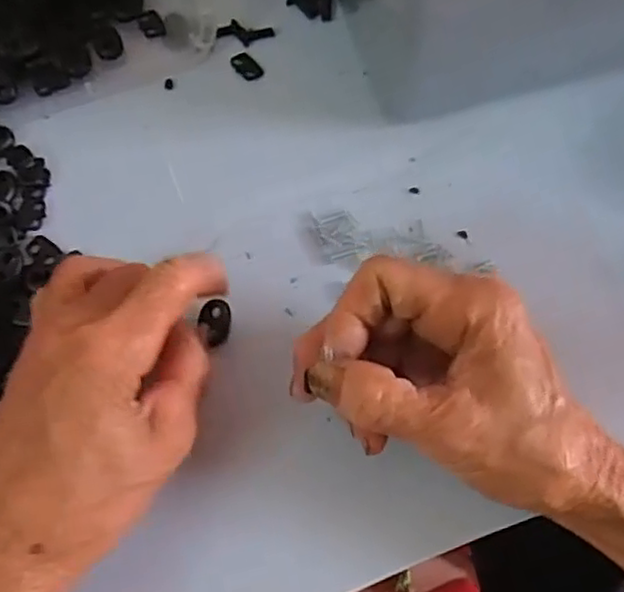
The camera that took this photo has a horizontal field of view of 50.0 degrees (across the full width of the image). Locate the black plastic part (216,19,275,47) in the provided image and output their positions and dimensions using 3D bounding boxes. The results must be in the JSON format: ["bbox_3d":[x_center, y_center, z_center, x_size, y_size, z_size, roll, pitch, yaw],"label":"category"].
[{"bbox_3d":[-0.037,-0.145,0.369,0.030,0.004,0.014,13,70,2],"label":"black plastic part"}]

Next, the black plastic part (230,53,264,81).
[{"bbox_3d":[-0.035,-0.125,0.362,0.012,0.004,0.018,-39,77,-15],"label":"black plastic part"}]

